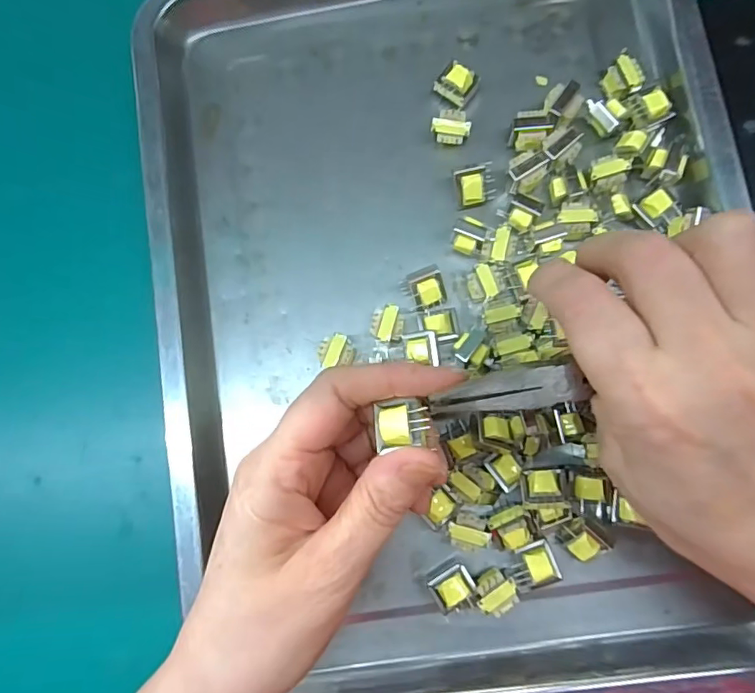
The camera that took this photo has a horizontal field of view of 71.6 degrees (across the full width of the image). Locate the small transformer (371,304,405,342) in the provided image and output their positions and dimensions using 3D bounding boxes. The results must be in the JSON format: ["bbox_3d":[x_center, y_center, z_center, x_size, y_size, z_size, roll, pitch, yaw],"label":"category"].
[{"bbox_3d":[0.005,-0.011,0.265,0.015,0.015,0.018,8,83,6],"label":"small transformer"}]

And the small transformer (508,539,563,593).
[{"bbox_3d":[0.072,0.102,0.245,0.020,0.019,0.019,-20,81,2],"label":"small transformer"}]

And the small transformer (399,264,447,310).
[{"bbox_3d":[0.024,-0.028,0.265,0.020,0.018,0.019,-20,81,2],"label":"small transformer"}]

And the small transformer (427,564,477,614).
[{"bbox_3d":[0.035,0.113,0.245,0.019,0.015,0.017,-29,81,1],"label":"small transformer"}]

